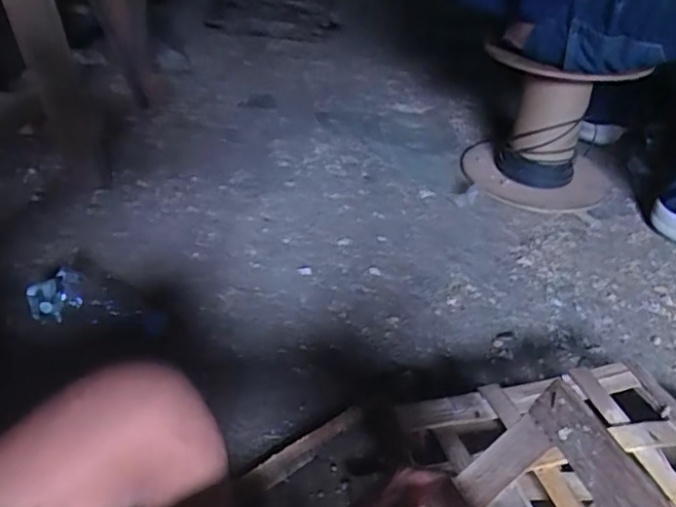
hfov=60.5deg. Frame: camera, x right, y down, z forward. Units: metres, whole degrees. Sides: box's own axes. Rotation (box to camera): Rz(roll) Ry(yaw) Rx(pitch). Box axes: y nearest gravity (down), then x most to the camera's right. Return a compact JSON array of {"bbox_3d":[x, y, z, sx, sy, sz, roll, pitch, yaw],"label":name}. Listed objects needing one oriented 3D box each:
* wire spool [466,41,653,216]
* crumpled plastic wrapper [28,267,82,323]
[{"bbox_3d":[0.405,-0.255,1.131,0.272,0.266,0.228,7,36,6],"label":"wire spool"},{"bbox_3d":[-0.363,0.058,0.748,0.065,0.052,0.048,-17,40,-26],"label":"crumpled plastic wrapper"}]

